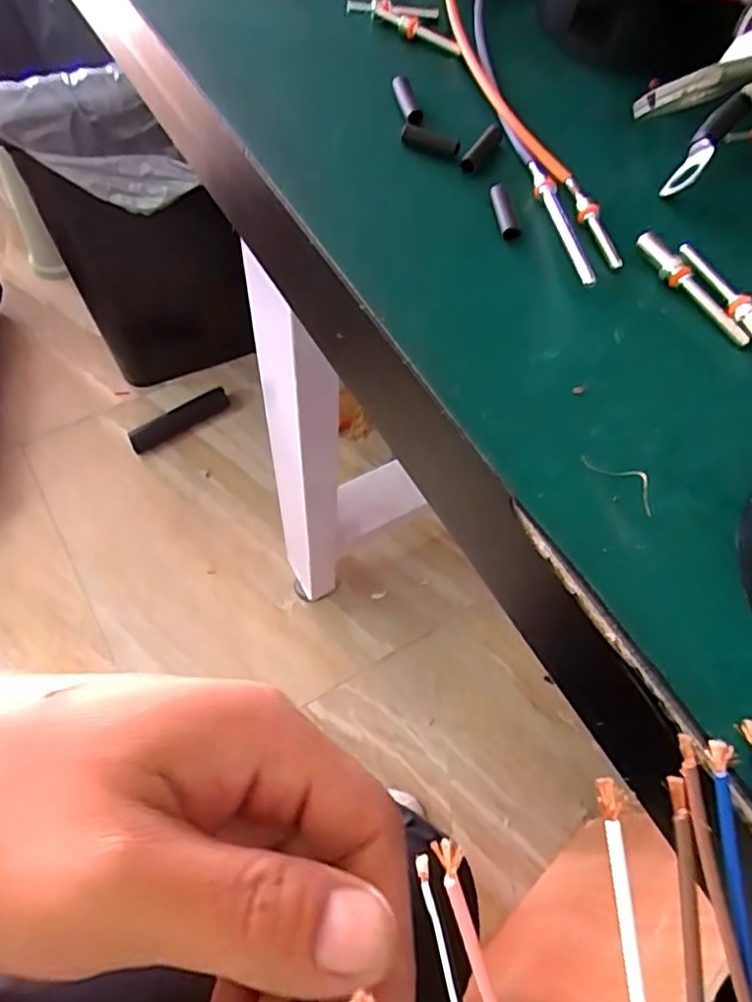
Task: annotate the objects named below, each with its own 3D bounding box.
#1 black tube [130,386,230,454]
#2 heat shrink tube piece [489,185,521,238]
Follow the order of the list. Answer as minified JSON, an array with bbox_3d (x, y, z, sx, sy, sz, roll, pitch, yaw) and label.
[{"bbox_3d":[-0.326,-0.135,1.083,0.173,0.022,0.039,-32,69,-19],"label":"black tube"},{"bbox_3d":[0.033,-0.075,0.168,0.005,0.004,0.019,-9,63,-9],"label":"heat shrink tube piece"}]

